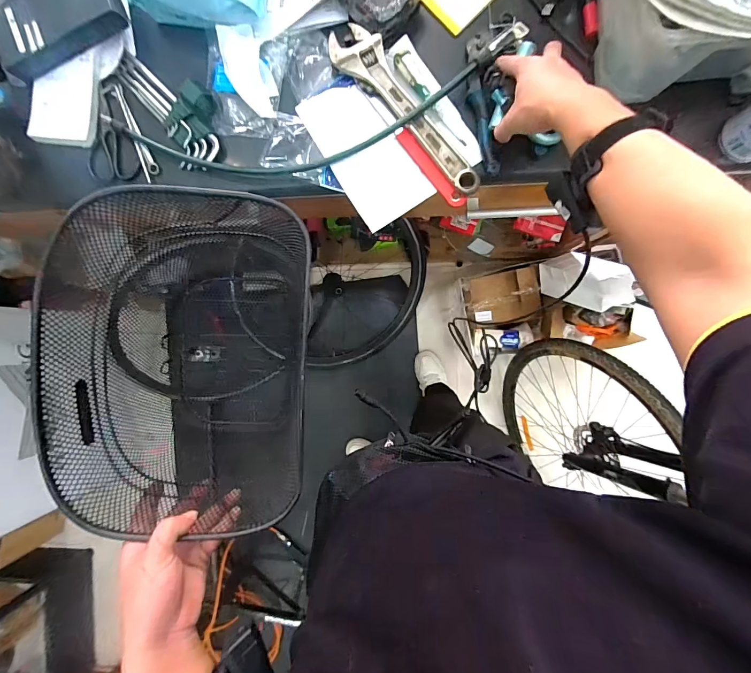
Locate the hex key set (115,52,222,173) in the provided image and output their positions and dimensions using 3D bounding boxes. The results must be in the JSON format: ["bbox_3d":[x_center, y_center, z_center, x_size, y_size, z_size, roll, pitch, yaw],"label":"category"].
[{"bbox_3d":[-0.307,-0.356,0.556,0.101,0.038,0.212,-36,87,5],"label":"hex key set"}]

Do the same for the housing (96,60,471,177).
[{"bbox_3d":[-0.133,-0.297,0.536,0.560,0.025,0.113,-5,90,6],"label":"housing"}]

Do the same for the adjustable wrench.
[{"bbox_3d":[0.048,-0.319,0.507,0.062,0.024,0.286,-45,86,5],"label":"adjustable wrench"}]

